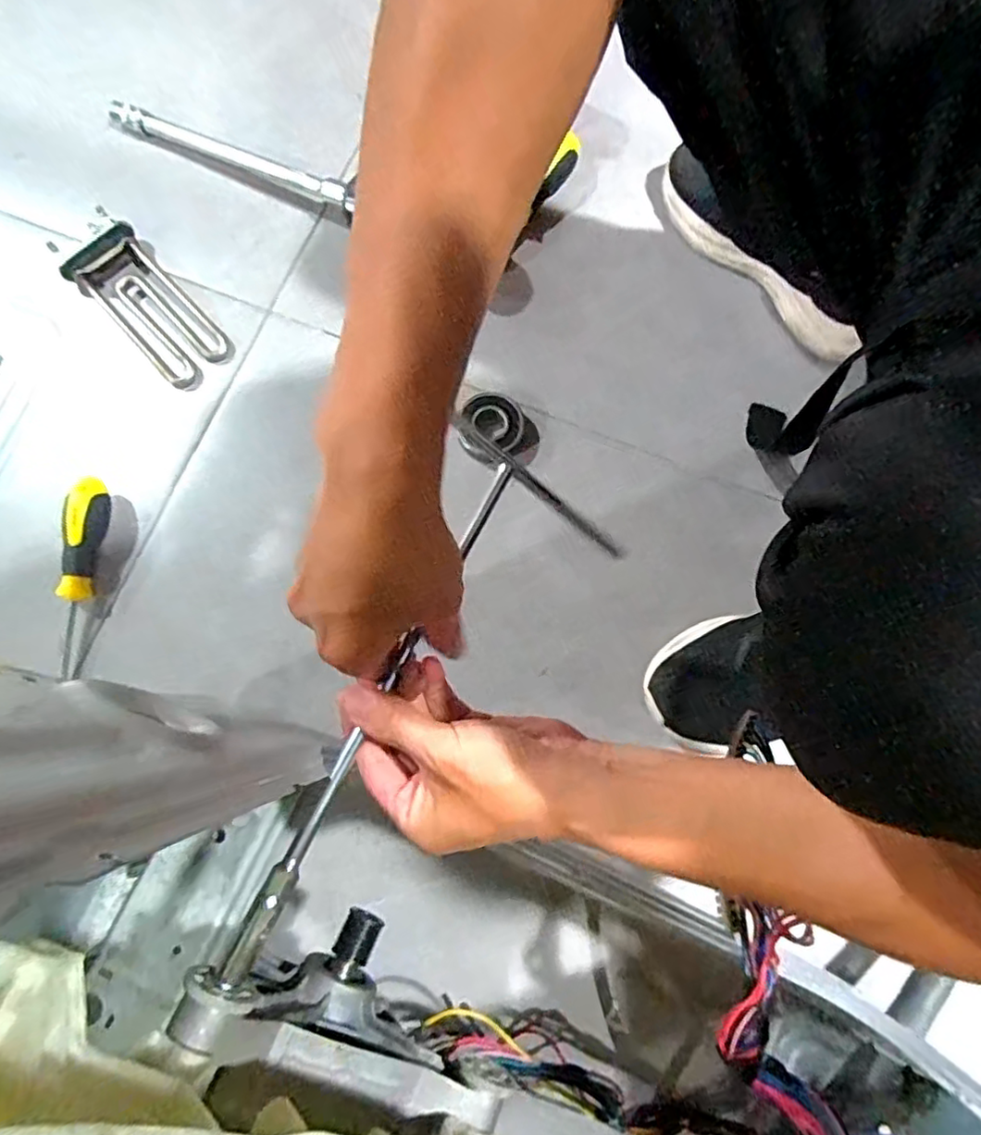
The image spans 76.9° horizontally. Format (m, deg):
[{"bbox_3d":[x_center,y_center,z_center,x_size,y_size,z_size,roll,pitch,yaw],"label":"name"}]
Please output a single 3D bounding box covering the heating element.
[{"bbox_3d":[-0.316,-0.240,0.565,0.069,0.024,0.158,-41,81,-9],"label":"heating element"}]

